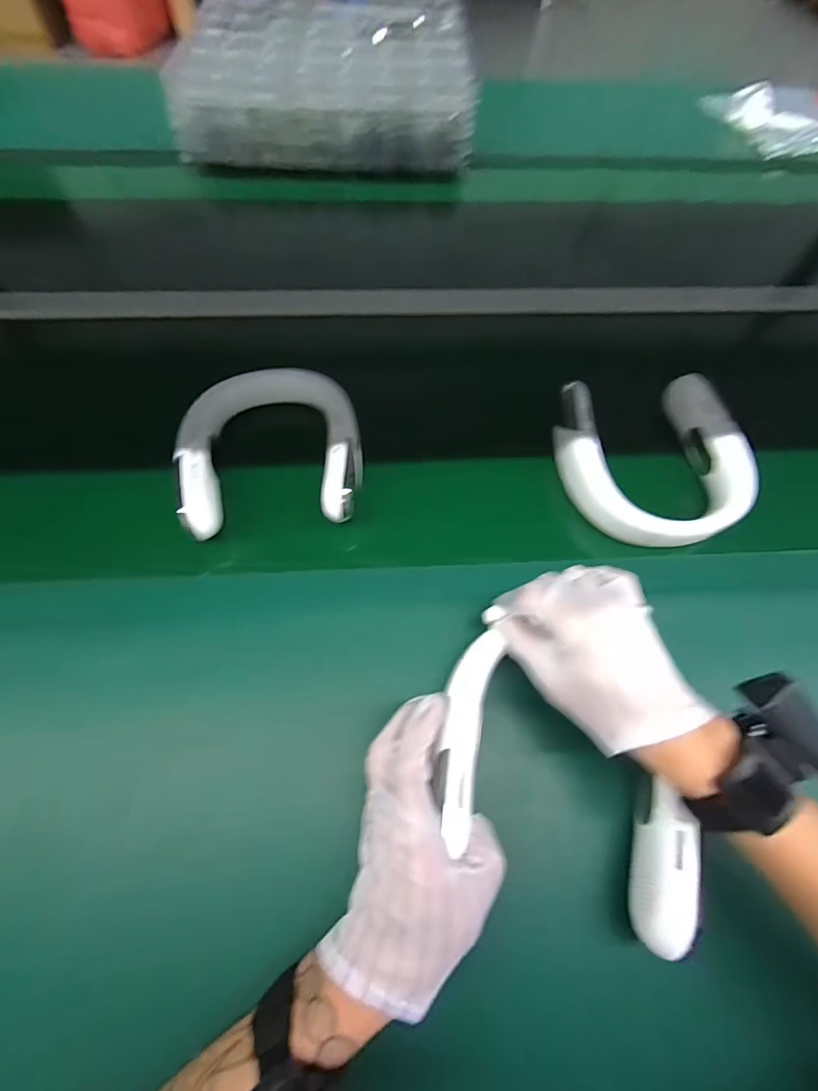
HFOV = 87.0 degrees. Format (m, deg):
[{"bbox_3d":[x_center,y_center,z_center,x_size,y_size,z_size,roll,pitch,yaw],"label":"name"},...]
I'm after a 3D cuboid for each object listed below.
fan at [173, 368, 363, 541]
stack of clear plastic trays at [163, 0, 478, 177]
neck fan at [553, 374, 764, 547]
[{"bbox_3d":[-0.147,-0.112,0.464,0.184,0.043,0.215,-8,62,-5],"label":"fan"},{"bbox_3d":[-0.155,-0.938,0.863,0.516,0.143,0.469,-2,62,-2],"label":"stack of clear plastic trays"},{"bbox_3d":[0.263,-0.096,0.471,0.187,0.049,0.201,-4,62,-3],"label":"neck fan"}]

